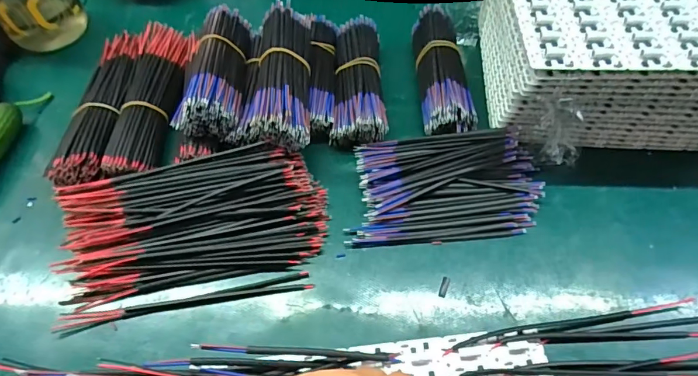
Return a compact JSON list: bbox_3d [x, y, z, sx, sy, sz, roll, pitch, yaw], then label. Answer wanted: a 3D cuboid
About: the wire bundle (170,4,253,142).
[{"bbox_3d":[-0.121,-0.116,0.416,0.052,0.049,0.154,4,57,3],"label":"wire bundle"}]

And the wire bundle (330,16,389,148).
[{"bbox_3d":[0.012,-0.114,0.435,0.052,0.030,0.145,2,56,3],"label":"wire bundle"}]

